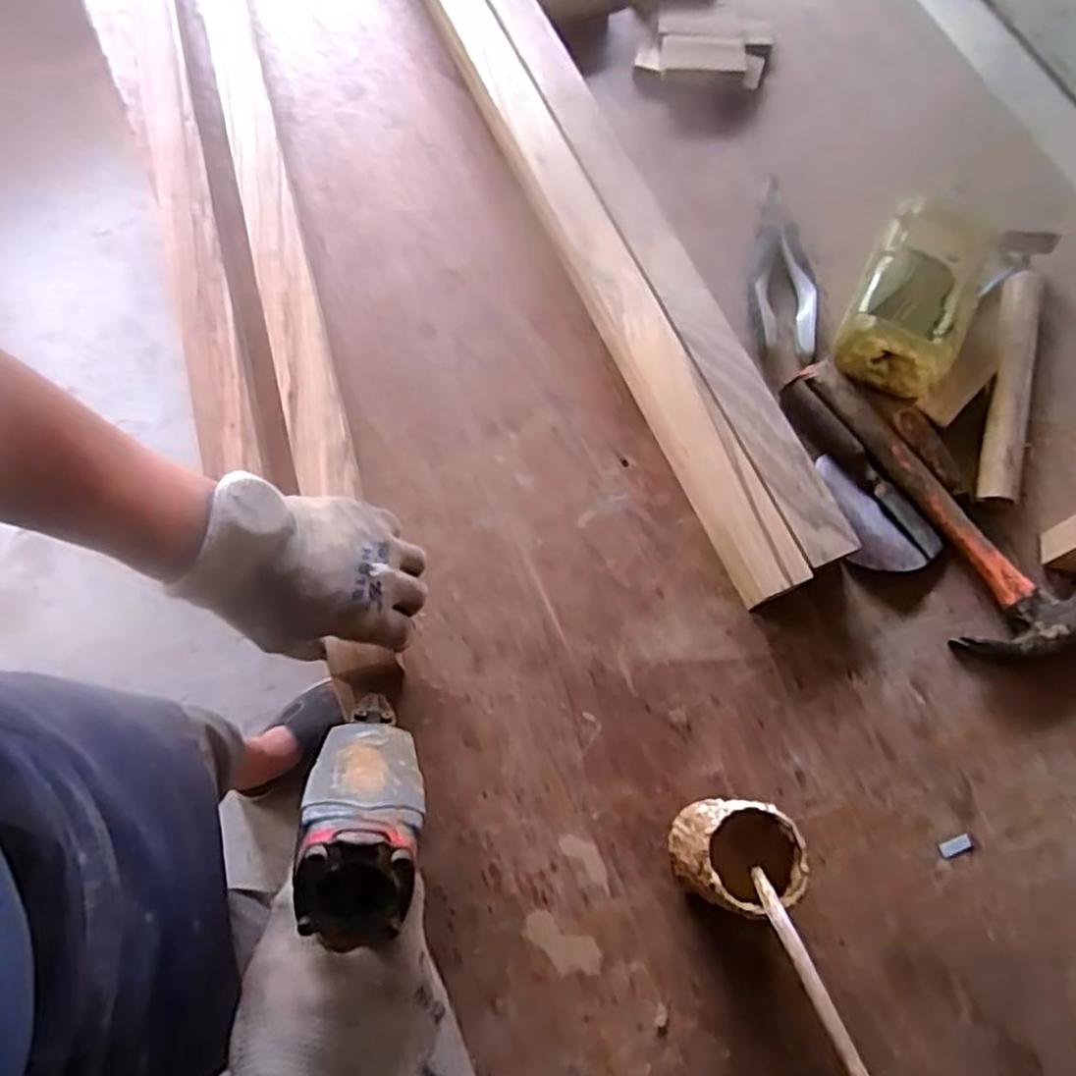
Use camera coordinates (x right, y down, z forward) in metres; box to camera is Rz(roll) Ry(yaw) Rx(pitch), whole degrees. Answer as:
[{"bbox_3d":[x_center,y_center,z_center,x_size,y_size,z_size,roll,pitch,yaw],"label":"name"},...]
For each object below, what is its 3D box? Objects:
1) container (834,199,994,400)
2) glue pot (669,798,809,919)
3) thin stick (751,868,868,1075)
[{"bbox_3d":[0.324,-0.214,0.619,0.096,0.067,0.168,29,73,8],"label":"container"},{"bbox_3d":[0.127,0.207,0.477,0.071,0.089,0.067,4,72,1],"label":"glue pot"},{"bbox_3d":[0.138,0.226,0.348,0.010,0.187,0.008,-2,102,-2],"label":"thin stick"}]

